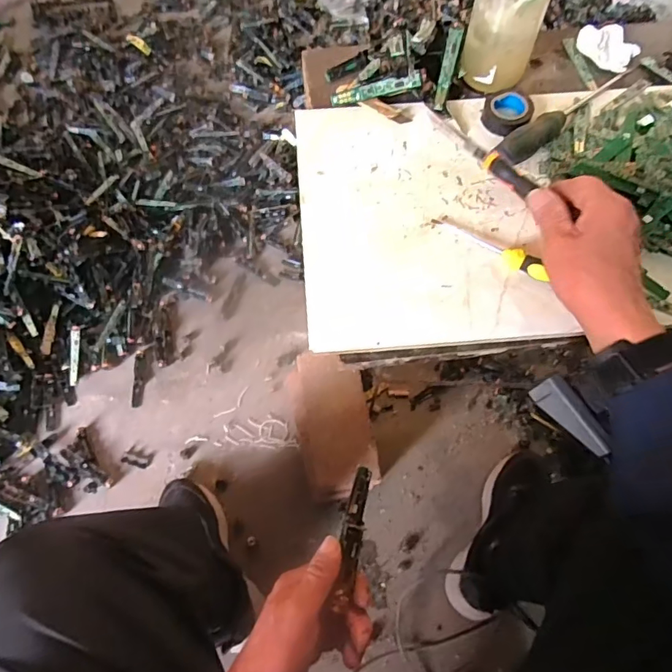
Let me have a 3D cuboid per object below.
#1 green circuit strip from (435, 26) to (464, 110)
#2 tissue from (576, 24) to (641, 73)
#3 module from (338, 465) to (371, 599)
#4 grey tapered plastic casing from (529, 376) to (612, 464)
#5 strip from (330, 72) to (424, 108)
[{"bbox_3d":[0.124,-0.295,0.535,0.016,0.011,0.099,13,85,4],"label":"green circuit strip"},{"bbox_3d":[0.324,-0.349,0.579,0.071,0.020,0.054,35,69,16],"label":"tissue"},{"bbox_3d":[0.014,0.149,0.380,0.016,0.014,0.089,10,65,2],"label":"module"},{"bbox_3d":[0.177,0.060,0.362,0.020,0.019,0.063,-35,69,-15],"label":"grey tapered plastic casing"},{"bbox_3d":[0.045,-0.270,0.532,0.099,0.015,0.007,-14,26,1],"label":"strip"}]

